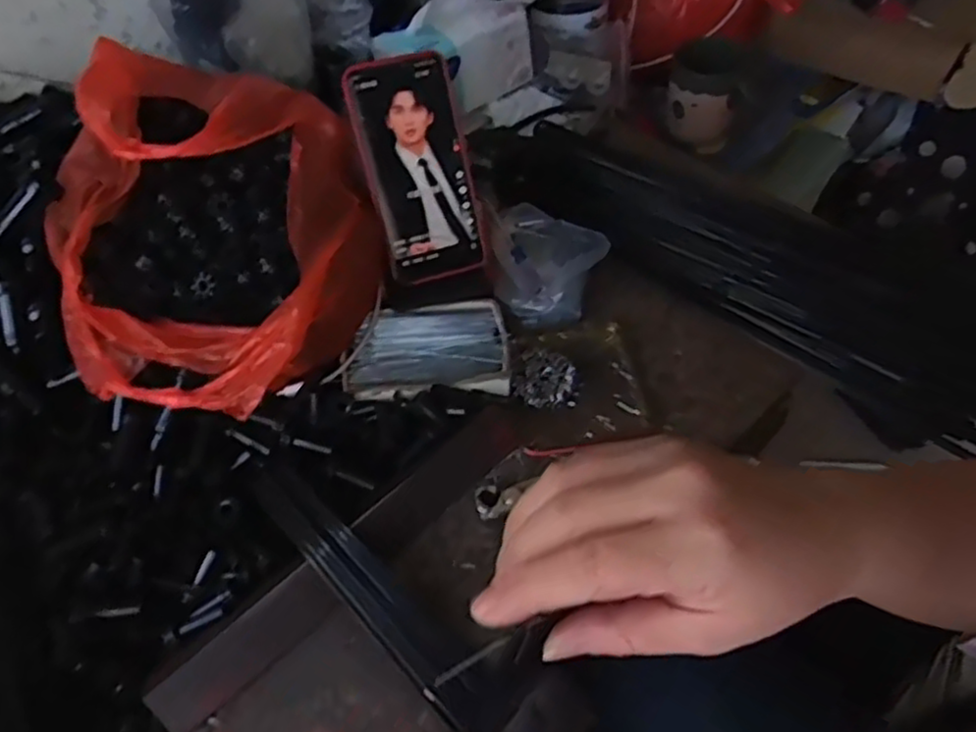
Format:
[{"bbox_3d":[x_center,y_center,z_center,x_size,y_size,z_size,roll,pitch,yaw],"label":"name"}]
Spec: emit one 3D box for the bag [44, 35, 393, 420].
[{"bbox_3d":[-0.199,-0.096,0.522,0.211,0.158,0.251,13,53,17],"label":"bag"}]

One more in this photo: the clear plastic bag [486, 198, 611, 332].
[{"bbox_3d":[0.037,-0.090,0.627,0.120,0.043,0.097,30,59,28],"label":"clear plastic bag"}]

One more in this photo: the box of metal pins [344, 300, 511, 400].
[{"bbox_3d":[-0.047,-0.008,0.569,0.122,0.032,0.080,-10,50,-2],"label":"box of metal pins"}]

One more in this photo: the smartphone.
[{"bbox_3d":[-0.049,-0.150,0.556,0.089,0.163,0.018,-19,20,-10],"label":"smartphone"}]

